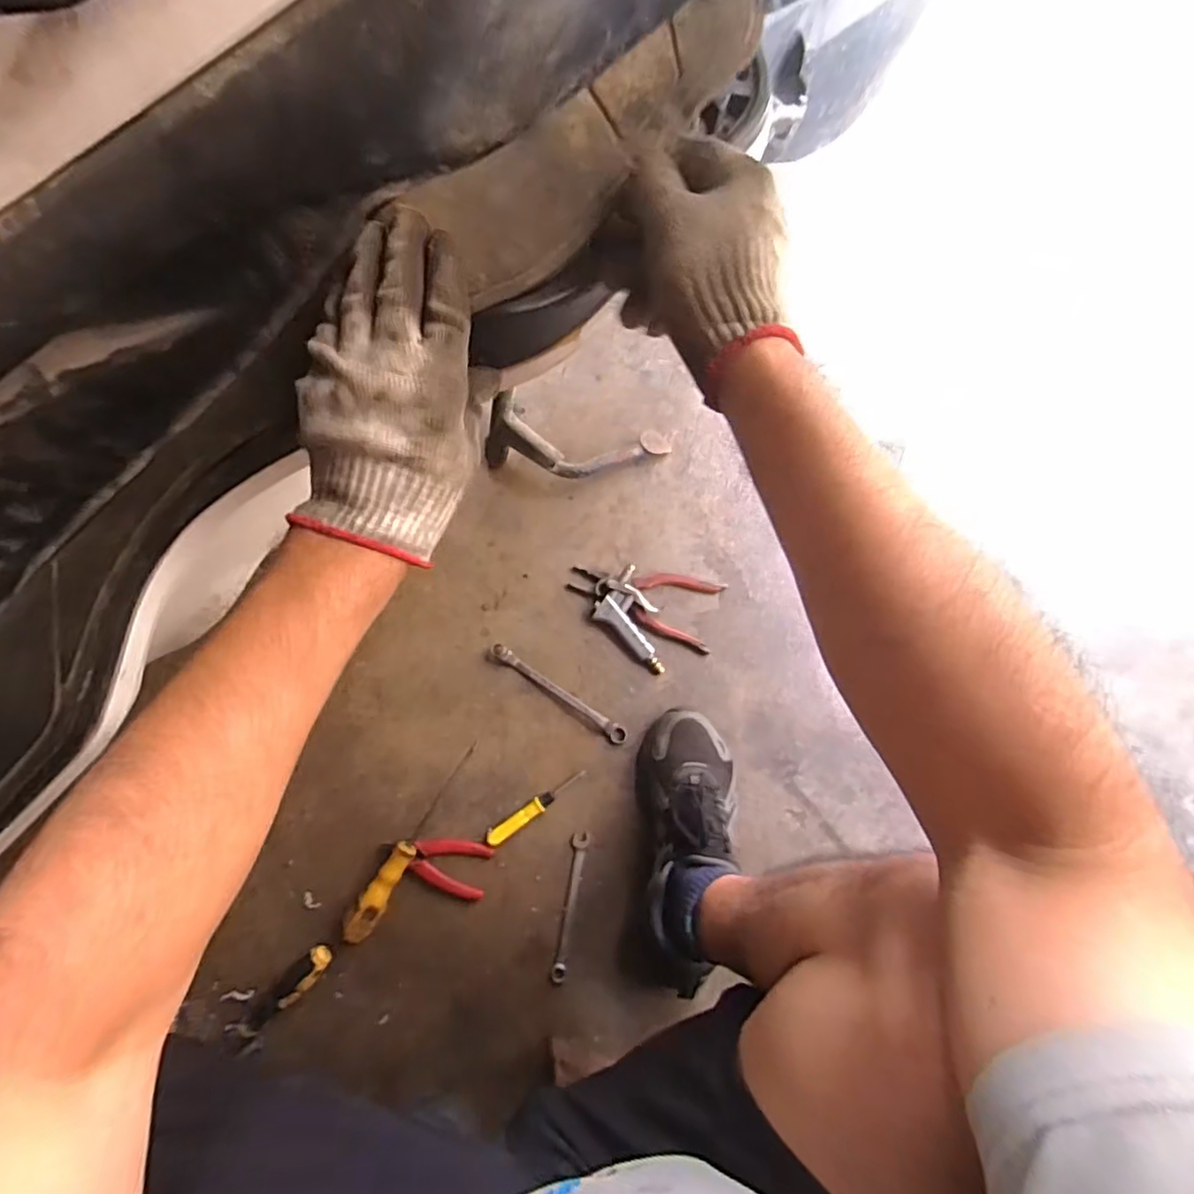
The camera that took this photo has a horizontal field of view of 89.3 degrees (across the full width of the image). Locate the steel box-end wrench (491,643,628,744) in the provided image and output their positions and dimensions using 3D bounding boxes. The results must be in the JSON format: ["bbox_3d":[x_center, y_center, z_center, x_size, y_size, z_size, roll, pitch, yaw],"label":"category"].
[{"bbox_3d":[-0.047,0.117,0.744,0.198,0.007,0.021,35,79,6],"label":"steel box-end wrench"}]

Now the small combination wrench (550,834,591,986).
[{"bbox_3d":[-0.031,0.360,0.702,0.019,0.012,0.161,9,78,1],"label":"small combination wrench"}]

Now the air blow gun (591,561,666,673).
[{"bbox_3d":[0.045,0.034,0.748,0.068,0.028,0.129,-28,80,-7],"label":"air blow gun"}]

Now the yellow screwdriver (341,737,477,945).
[{"bbox_3d":[-0.208,0.278,0.695,0.029,0.029,0.240,32,79,5],"label":"yellow screwdriver"}]

